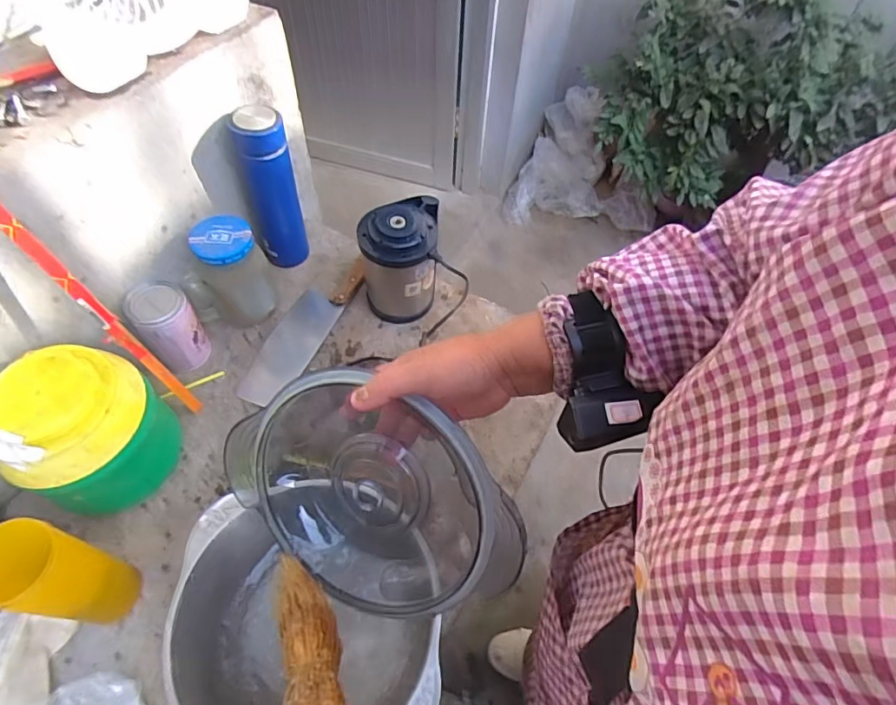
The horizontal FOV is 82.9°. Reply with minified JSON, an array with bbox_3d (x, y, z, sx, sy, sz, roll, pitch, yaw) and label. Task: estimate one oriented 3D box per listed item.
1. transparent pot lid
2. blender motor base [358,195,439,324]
[{"bbox_3d":[-0.064,0.113,0.422,0.228,0.205,0.058,45,27,-1],"label":"transparent pot lid"},{"bbox_3d":[-0.066,-0.136,0.719,0.101,0.152,0.125,3,55,-1],"label":"blender motor base"}]

